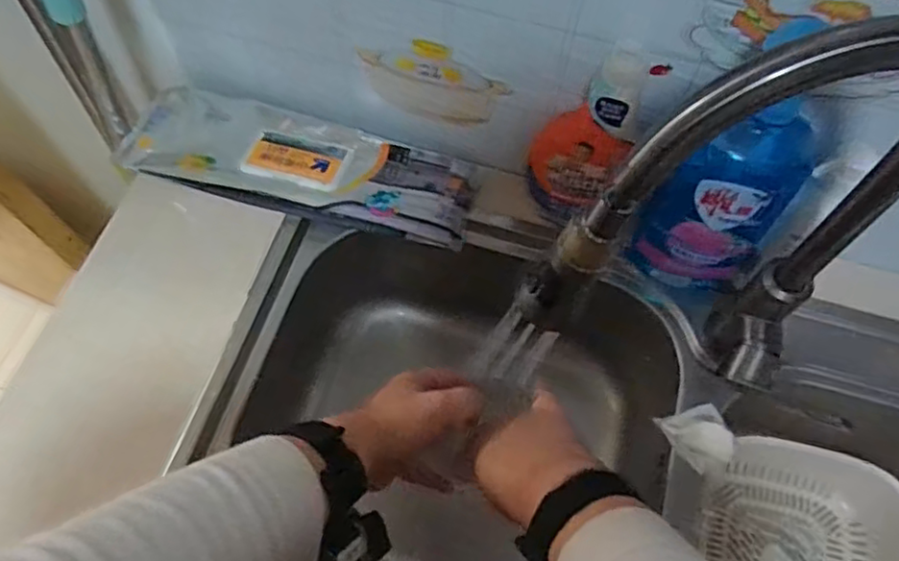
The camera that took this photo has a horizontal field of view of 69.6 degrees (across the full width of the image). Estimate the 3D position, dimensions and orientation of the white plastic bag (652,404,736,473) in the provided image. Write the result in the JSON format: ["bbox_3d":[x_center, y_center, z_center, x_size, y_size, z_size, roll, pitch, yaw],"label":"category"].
[{"bbox_3d":[0.217,0.135,0.561,0.054,0.029,0.053,-22,67,-11],"label":"white plastic bag"}]

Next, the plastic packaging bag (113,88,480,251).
[{"bbox_3d":[-0.150,-0.121,0.655,0.352,0.044,0.109,14,65,6],"label":"plastic packaging bag"}]

